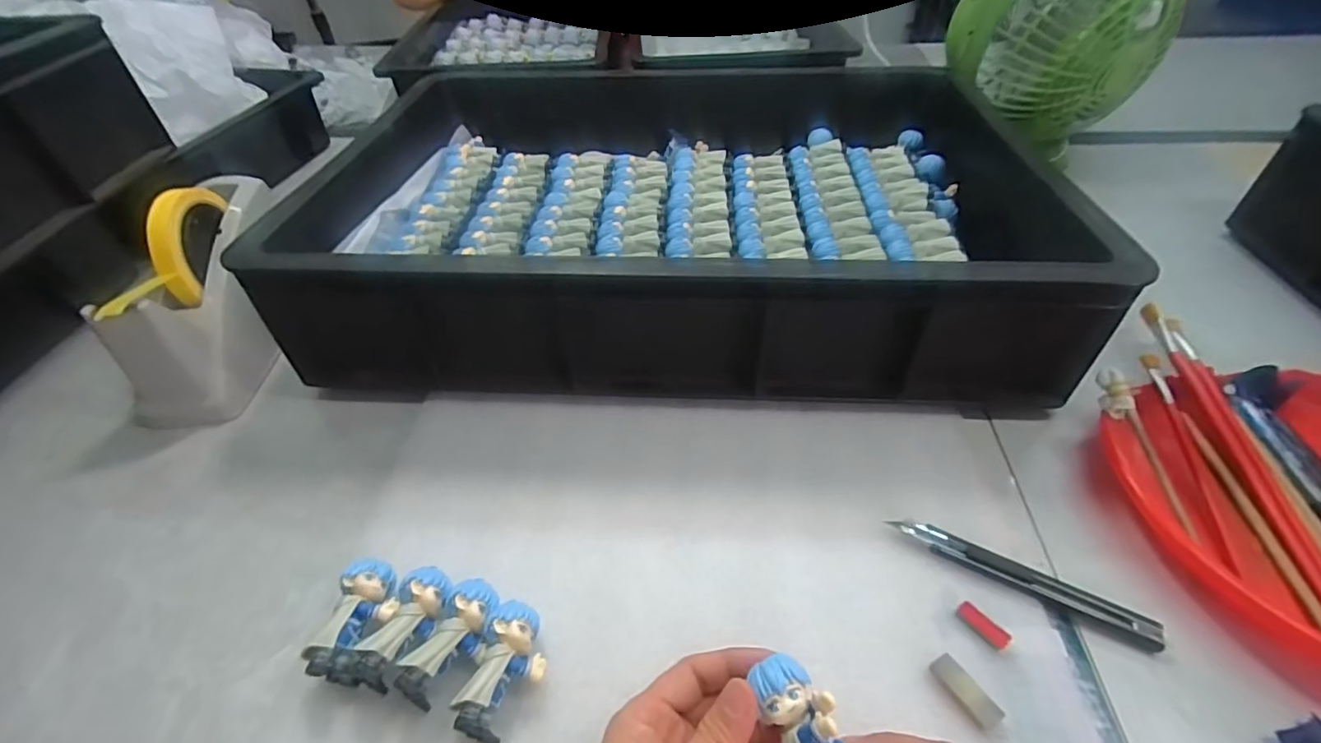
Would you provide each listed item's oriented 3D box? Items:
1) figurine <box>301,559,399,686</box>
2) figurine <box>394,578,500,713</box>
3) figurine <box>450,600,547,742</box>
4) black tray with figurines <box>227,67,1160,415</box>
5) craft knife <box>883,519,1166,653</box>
[{"bbox_3d":[-0.160,0.136,0.309,0.031,0.031,0.058,2,46,5],"label":"figurine"},{"bbox_3d":[-0.106,0.143,0.299,0.027,0.032,0.061,18,49,19],"label":"figurine"},{"bbox_3d":[-0.077,0.152,0.289,0.032,0.031,0.061,6,46,9],"label":"figurine"},{"bbox_3d":[0.024,-0.155,0.539,0.563,0.129,0.417,2,43,5],"label":"black tray with figurines"},{"bbox_3d":[0.205,0.117,0.326,0.138,0.007,0.018,21,50,22],"label":"craft knife"}]

